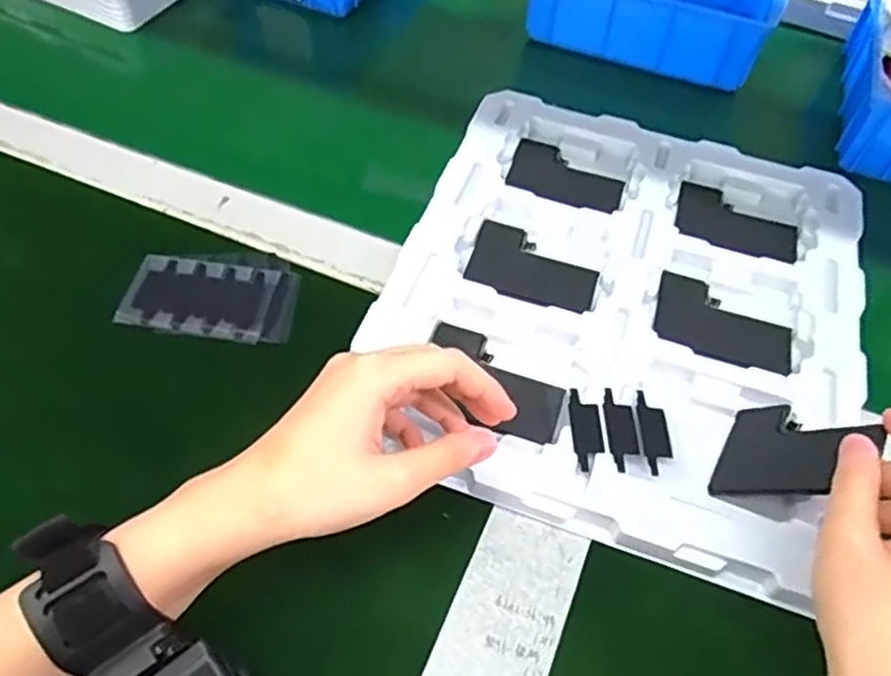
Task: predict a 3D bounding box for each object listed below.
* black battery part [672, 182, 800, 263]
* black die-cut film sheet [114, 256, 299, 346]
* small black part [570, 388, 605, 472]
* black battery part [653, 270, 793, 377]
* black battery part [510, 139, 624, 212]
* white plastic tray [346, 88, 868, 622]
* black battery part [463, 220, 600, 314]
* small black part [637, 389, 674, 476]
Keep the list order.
[{"bbox_3d":[0.196,-0.077,0.471,0.080,0.008,0.057,17,55,9],"label":"black battery part"},{"bbox_3d":[-0.138,-0.026,0.418,0.098,0.006,0.061,4,54,0],"label":"black die-cut film sheet"},{"bbox_3d":[0.073,0.046,0.361,0.014,0.004,0.046,2,54,-2],"label":"small black part"},{"bbox_3d":[0.165,-0.008,0.415,0.078,0.009,0.058,18,55,10],"label":"black battery part"},{"bbox_3d":[0.086,-0.113,0.493,0.079,0.008,0.058,16,55,9],"label":"black battery part"},{"bbox_3d":[0.109,-0.029,0.422,0.264,0.017,0.309,17,55,9],"label":"white plastic tray"},{"bbox_3d":[0.054,-0.043,0.432,0.078,0.010,0.057,17,55,9],"label":"black battery part"},{"bbox_3d":[0.109,0.049,0.365,0.016,0.004,0.046,3,54,-1],"label":"small black part"}]

